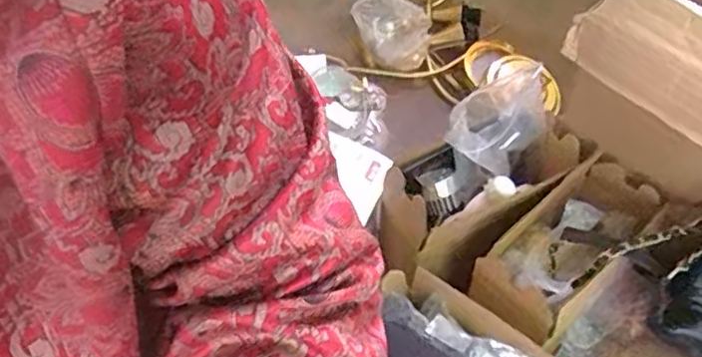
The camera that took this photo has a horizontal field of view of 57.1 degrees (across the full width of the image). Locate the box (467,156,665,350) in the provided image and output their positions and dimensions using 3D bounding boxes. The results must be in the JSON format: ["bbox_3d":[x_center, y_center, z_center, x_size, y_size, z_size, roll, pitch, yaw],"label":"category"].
[{"bbox_3d":[0.228,0.070,0.692,0.227,0.087,0.106,-38,61,-26],"label":"box"}]

